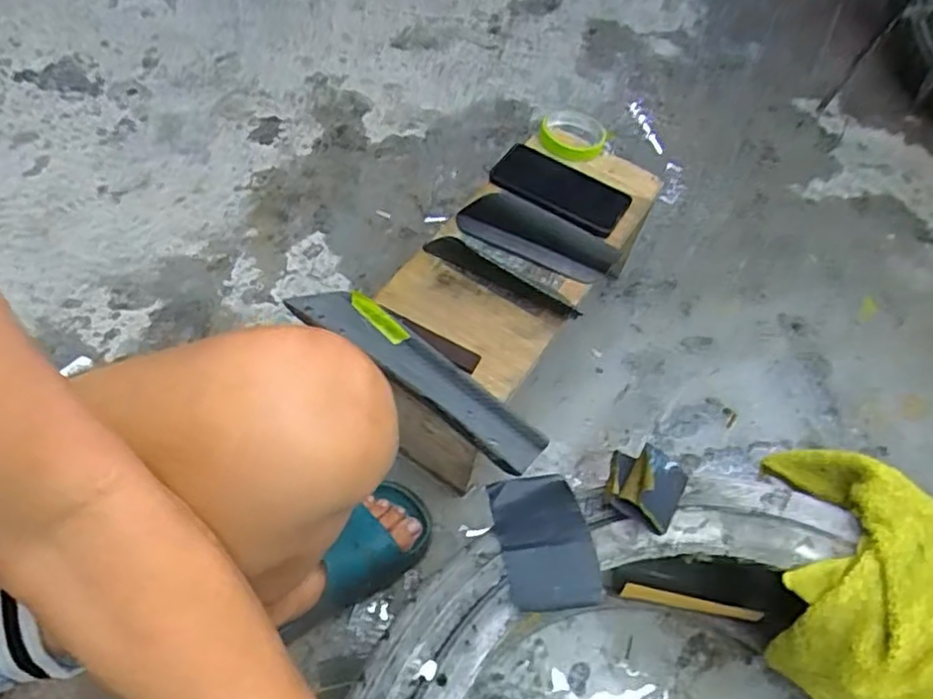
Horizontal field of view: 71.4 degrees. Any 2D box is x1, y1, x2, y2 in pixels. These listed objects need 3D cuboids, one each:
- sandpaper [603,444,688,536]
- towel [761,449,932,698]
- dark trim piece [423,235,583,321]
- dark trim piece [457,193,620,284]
[{"bbox_3d":[0.147,0.108,0.529,0.062,0.035,0.074,28,58,12],"label":"sandpaper"},{"bbox_3d":[0.344,0.190,0.557,0.143,0.142,0.198,22,57,9],"label":"towel"},{"bbox_3d":[0.037,-0.077,0.701,0.182,0.027,0.012,29,28,9],"label":"dark trim piece"},{"bbox_3d":[0.080,-0.127,0.740,0.182,0.039,0.056,27,57,12],"label":"dark trim piece"}]

